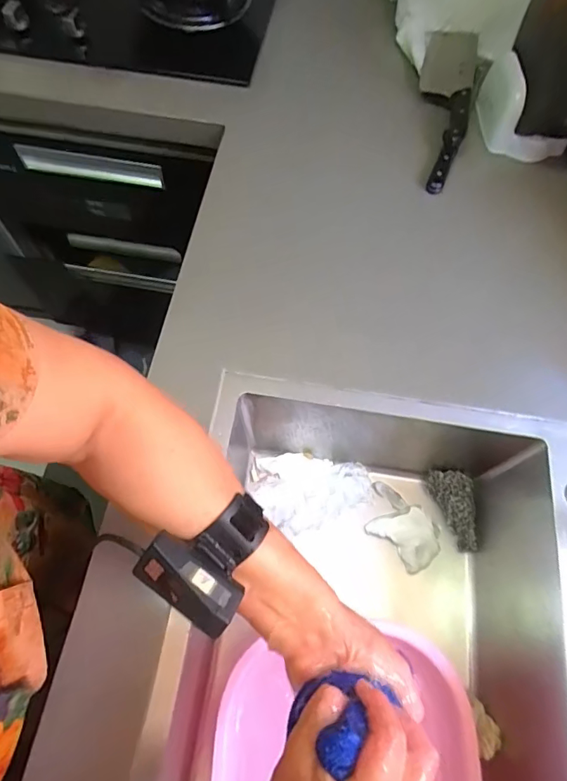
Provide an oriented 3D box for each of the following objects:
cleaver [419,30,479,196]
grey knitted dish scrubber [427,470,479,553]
[{"bbox_3d":[0.246,-0.450,0.708,0.080,0.041,0.346,14,66,4],"label":"cleaver"},{"bbox_3d":[0.247,0.169,0.647,0.045,0.038,0.116,-15,79,-9],"label":"grey knitted dish scrubber"}]

